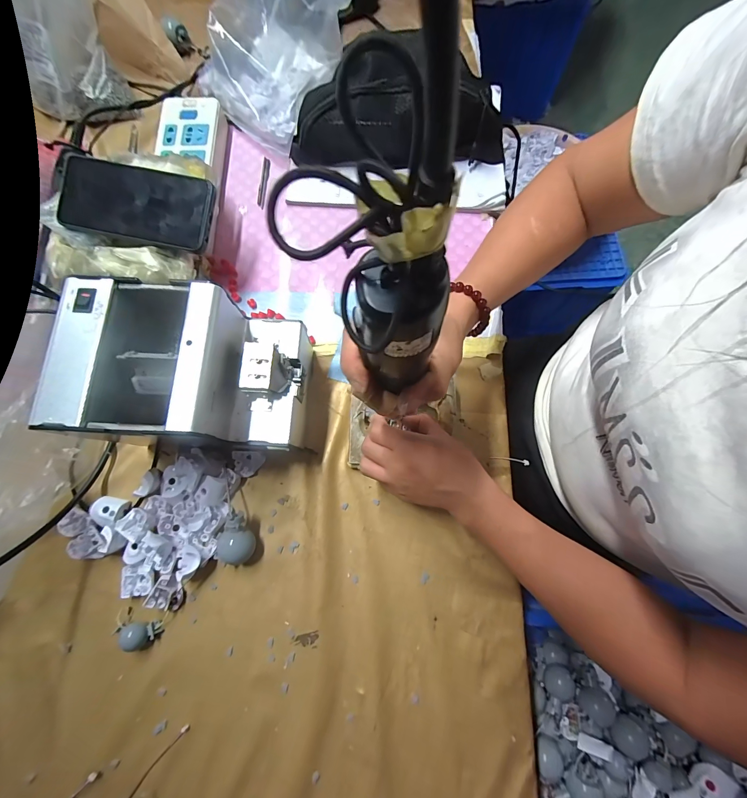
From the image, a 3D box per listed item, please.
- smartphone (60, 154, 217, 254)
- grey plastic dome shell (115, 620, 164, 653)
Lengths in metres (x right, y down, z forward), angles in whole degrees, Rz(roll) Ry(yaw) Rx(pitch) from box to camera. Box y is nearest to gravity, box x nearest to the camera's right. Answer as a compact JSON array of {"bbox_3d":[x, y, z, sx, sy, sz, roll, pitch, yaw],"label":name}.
[{"bbox_3d":[-0.257,-0.210,0.371,0.171,0.007,0.075,14,91,5],"label":"smartphone"},{"bbox_3d":[-0.229,0.228,0.342,0.027,0.022,0.029,0,78,1],"label":"grey plastic dome shell"}]

